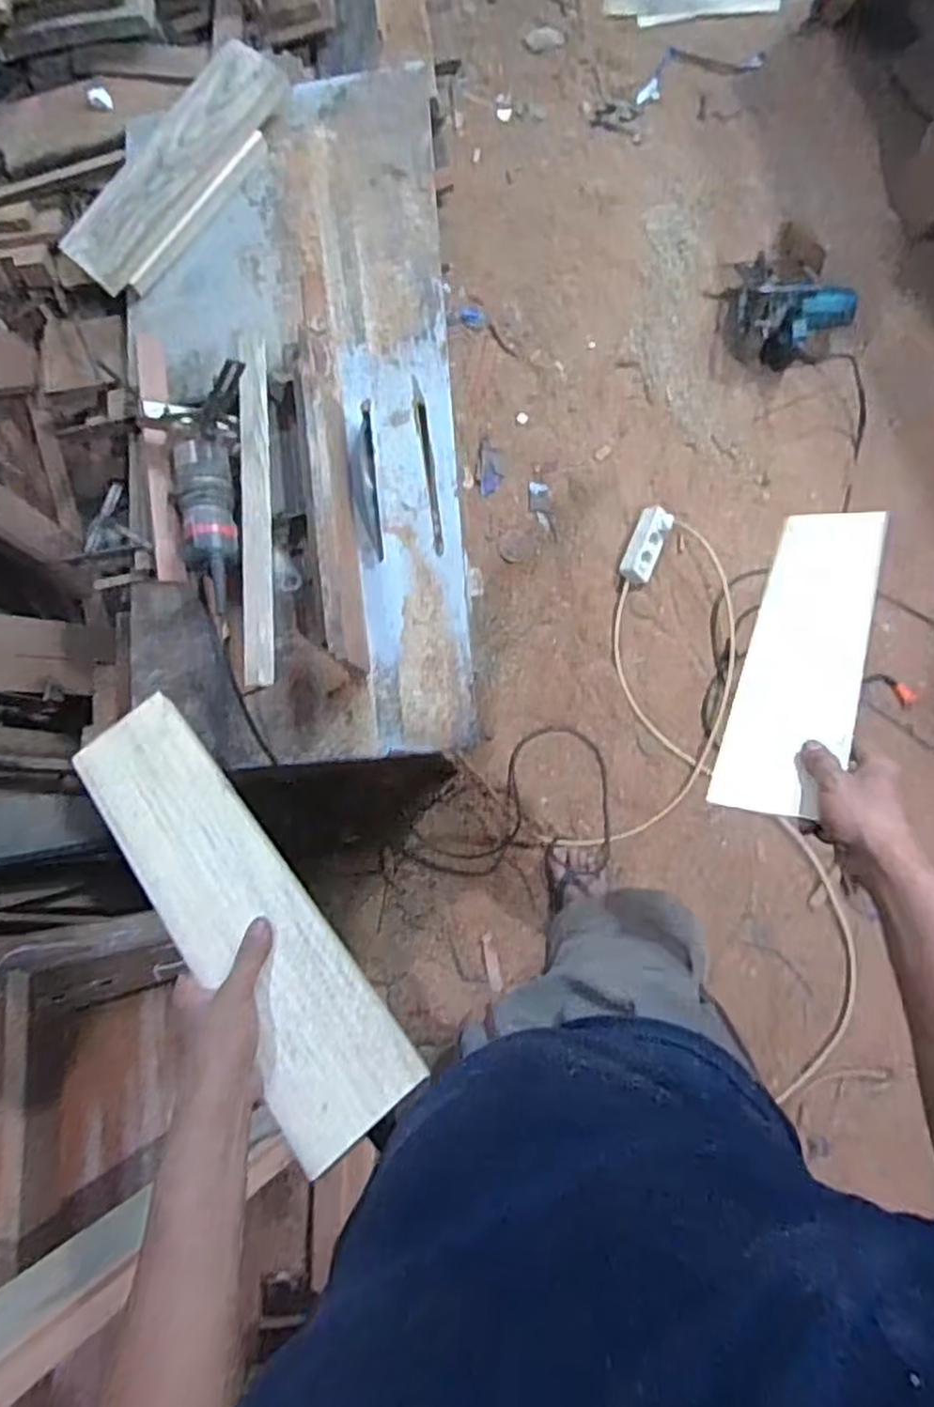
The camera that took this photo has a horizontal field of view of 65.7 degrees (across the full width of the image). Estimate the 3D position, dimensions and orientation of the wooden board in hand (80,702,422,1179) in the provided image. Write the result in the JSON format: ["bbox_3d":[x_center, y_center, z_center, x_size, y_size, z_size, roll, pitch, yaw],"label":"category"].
[{"bbox_3d":[-0.206,0.167,0.629,0.114,0.020,0.434,-41,64,-7],"label":"wooden board in hand"}]

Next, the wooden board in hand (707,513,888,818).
[{"bbox_3d":[0.347,-0.065,0.738,0.110,0.010,0.428,6,50,31],"label":"wooden board in hand"}]

